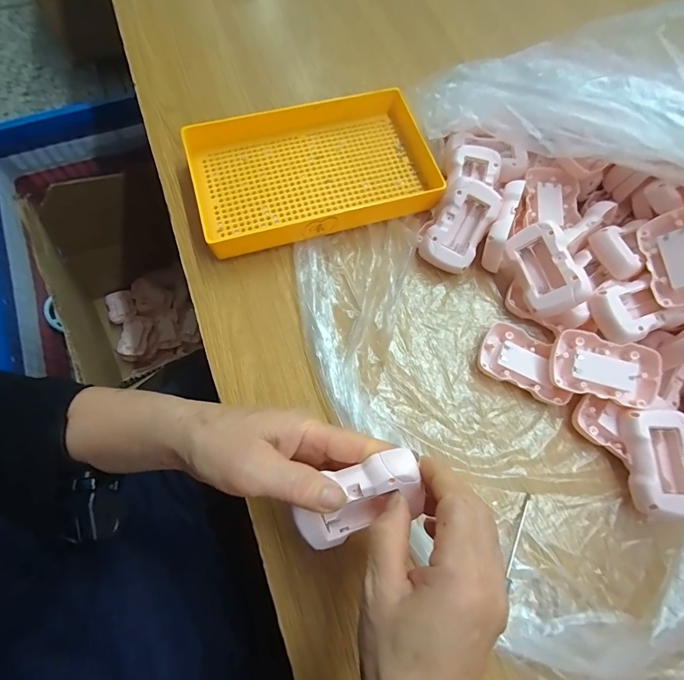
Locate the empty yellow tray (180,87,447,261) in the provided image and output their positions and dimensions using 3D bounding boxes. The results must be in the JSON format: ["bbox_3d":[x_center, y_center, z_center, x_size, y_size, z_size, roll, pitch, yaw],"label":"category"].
[{"bbox_3d":[-0.029,-0.180,0.396,0.254,0.037,0.151,-17,73,-6],"label":"empty yellow tray"}]

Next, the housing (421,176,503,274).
[{"bbox_3d":[0.116,-0.111,0.367,0.051,0.018,0.084,27,99,-2],"label":"housing"}]

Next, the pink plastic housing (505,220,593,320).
[{"bbox_3d":[0.189,-0.067,0.348,0.049,0.022,0.083,-29,65,36],"label":"pink plastic housing"}]

